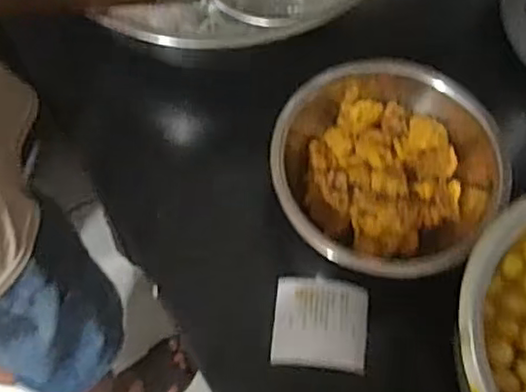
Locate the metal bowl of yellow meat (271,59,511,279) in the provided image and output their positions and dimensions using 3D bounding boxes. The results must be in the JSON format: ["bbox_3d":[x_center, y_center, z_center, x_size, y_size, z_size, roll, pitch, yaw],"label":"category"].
[{"bbox_3d":[0.122,-0.036,0.626,0.203,0.095,0.202,1,66,-2],"label":"metal bowl of yellow meat"}]

